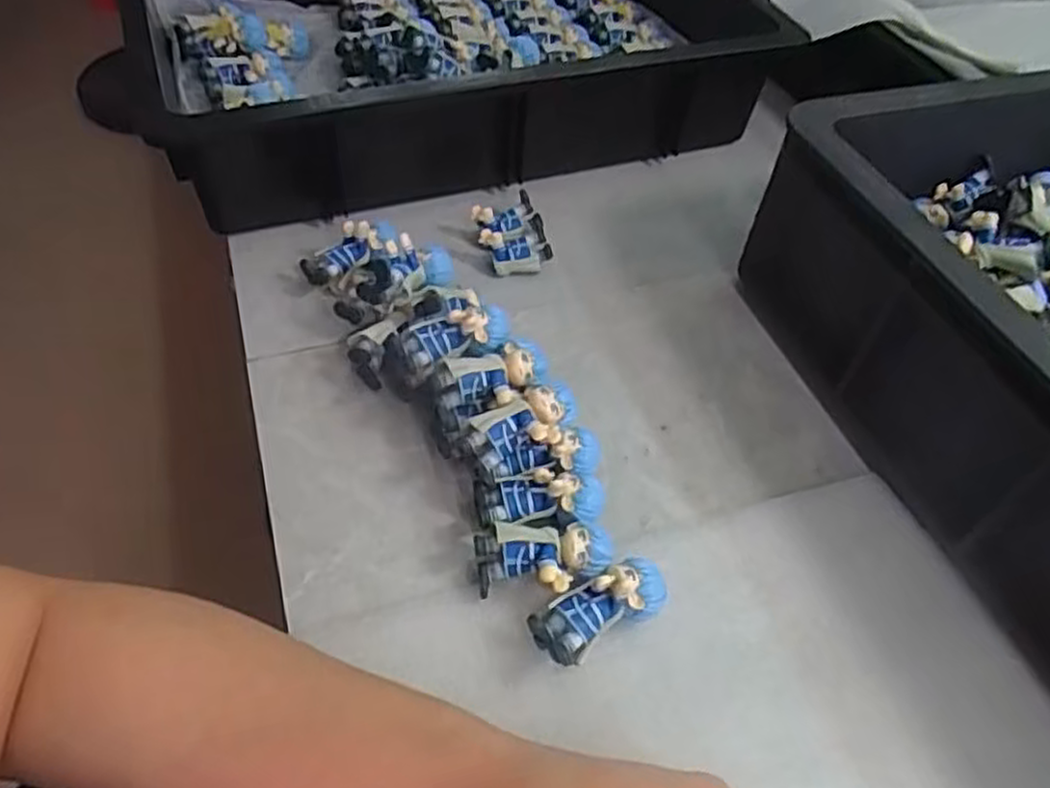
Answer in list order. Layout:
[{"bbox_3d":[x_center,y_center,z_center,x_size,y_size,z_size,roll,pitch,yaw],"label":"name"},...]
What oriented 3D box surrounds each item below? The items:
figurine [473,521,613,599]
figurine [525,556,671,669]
[{"bbox_3d":[0.009,0.078,0.351,0.059,0.030,0.030,-3,51,-7],"label":"figurine"},{"bbox_3d":[0.033,0.094,0.335,0.061,0.037,0.025,-21,56,-20],"label":"figurine"}]

